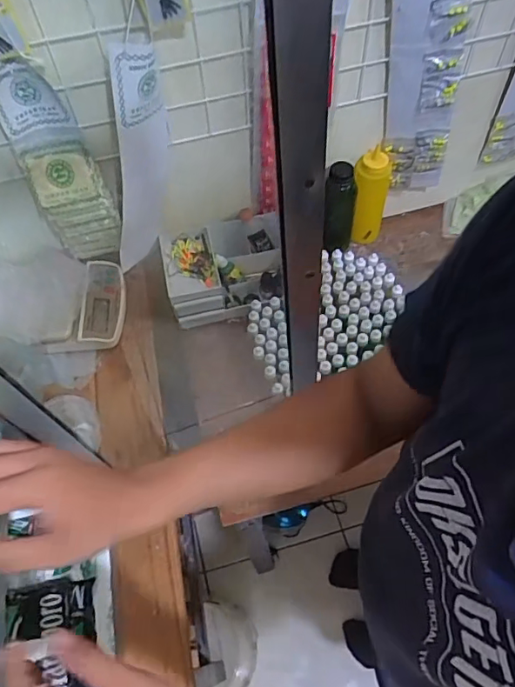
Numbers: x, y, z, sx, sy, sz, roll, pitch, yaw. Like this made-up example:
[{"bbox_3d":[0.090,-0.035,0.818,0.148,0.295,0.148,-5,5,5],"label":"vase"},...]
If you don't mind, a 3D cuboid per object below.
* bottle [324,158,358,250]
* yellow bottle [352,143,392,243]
[{"bbox_3d":[0.144,-0.235,0.918,0.050,0.175,0.053,-1,60,2],"label":"bottle"},{"bbox_3d":[0.201,-0.258,0.958,0.063,0.178,0.065,19,63,13],"label":"yellow bottle"}]

